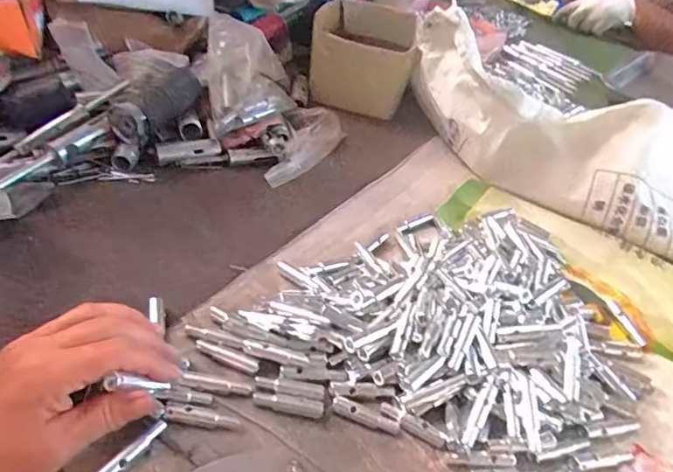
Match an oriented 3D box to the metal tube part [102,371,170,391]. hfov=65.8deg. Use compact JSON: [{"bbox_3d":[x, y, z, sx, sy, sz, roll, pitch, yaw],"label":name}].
[{"bbox_3d":[-0.126,0.098,0.338,0.008,0.052,0.010,32,85,26],"label":"metal tube part"}]

